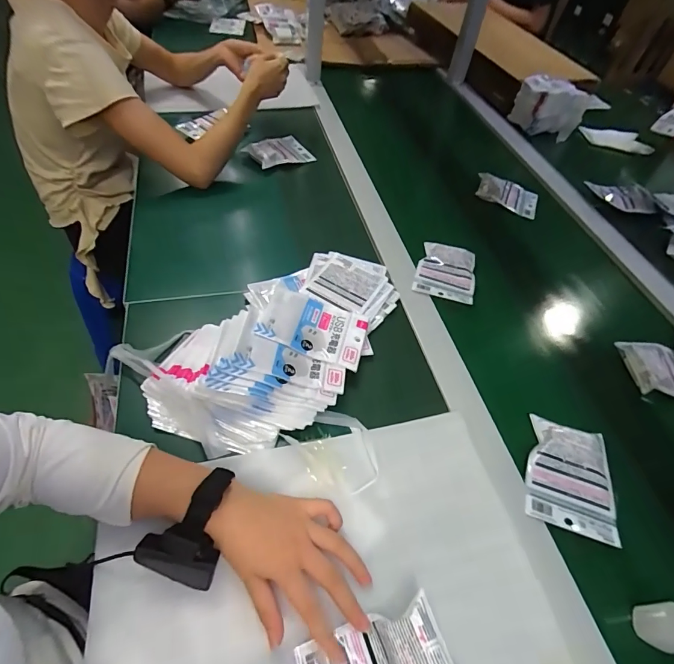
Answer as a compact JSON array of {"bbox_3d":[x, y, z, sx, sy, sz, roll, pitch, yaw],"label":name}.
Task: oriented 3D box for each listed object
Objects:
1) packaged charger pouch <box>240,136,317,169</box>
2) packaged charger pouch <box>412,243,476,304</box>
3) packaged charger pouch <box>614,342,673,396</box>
[{"bbox_3d":[-0.124,-0.379,0.844,0.134,0.020,0.087,-25,68,-36],"label":"packaged charger pouch"},{"bbox_3d":[0.184,-0.101,0.673,0.095,0.023,0.113,15,52,5],"label":"packaged charger pouch"},{"bbox_3d":[0.491,0.061,0.594,0.136,0.035,0.094,5,51,-3],"label":"packaged charger pouch"}]

